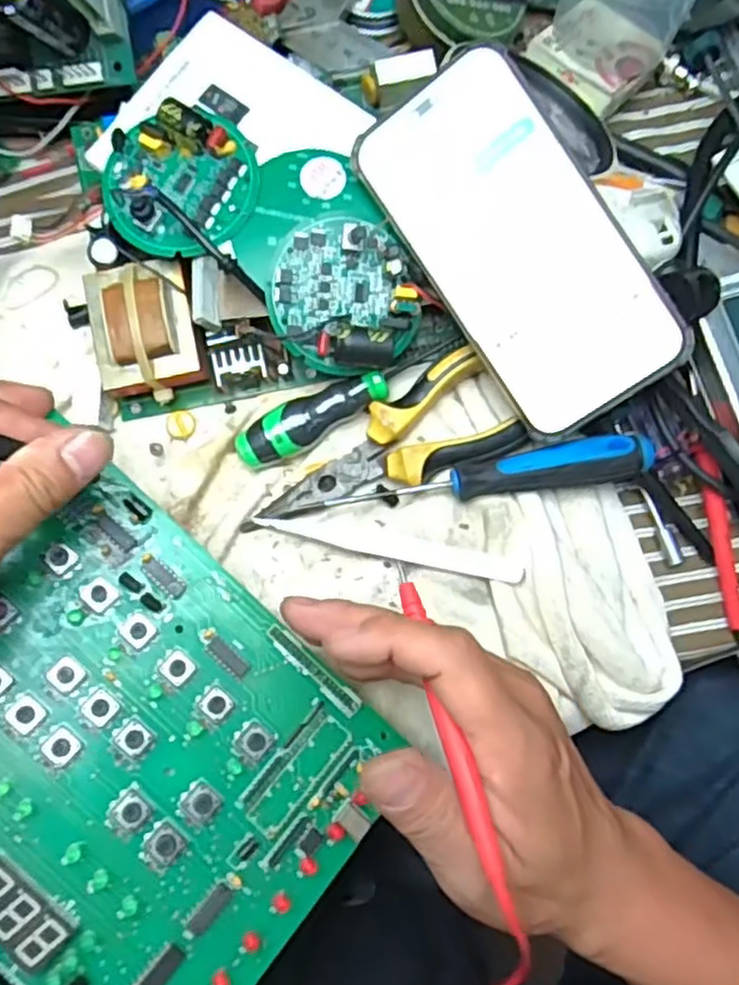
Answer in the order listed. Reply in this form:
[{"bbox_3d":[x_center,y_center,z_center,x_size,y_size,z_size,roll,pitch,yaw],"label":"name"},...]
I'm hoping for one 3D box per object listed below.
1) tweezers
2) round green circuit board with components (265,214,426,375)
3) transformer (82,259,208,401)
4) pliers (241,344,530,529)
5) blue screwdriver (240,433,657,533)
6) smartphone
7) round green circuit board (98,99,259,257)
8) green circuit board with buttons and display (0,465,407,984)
[{"bbox_3d":[0.009,0.026,0.350,0.125,0.015,0.010,13,80,2],"label":"tweezers"},{"bbox_3d":[-0.011,-0.090,0.334,0.068,0.023,0.068,-2,100,-10],"label":"round green circuit board with components"},{"bbox_3d":[-0.107,-0.076,0.358,0.052,0.037,0.060,-9,80,-2],"label":"transformer"},{"bbox_3d":[0.002,-0.023,0.352,0.127,0.026,0.051,-20,81,-4],"label":"pliers"},{"bbox_3d":[0.036,-0.001,0.340,0.190,0.020,0.022,-12,80,-2],"label":"blue screwdriver"},{"bbox_3d":[0.066,-0.108,0.322,0.079,0.006,0.160,-33,92,18],"label":"smartphone"},{"bbox_3d":[-0.085,-0.141,0.332,0.069,0.020,0.064,0,80,0],"label":"round green circuit board"},{"bbox_3d":[-0.094,0.110,0.287,0.175,0.020,0.161,46,65,-1],"label":"green circuit board with buttons and display"}]

